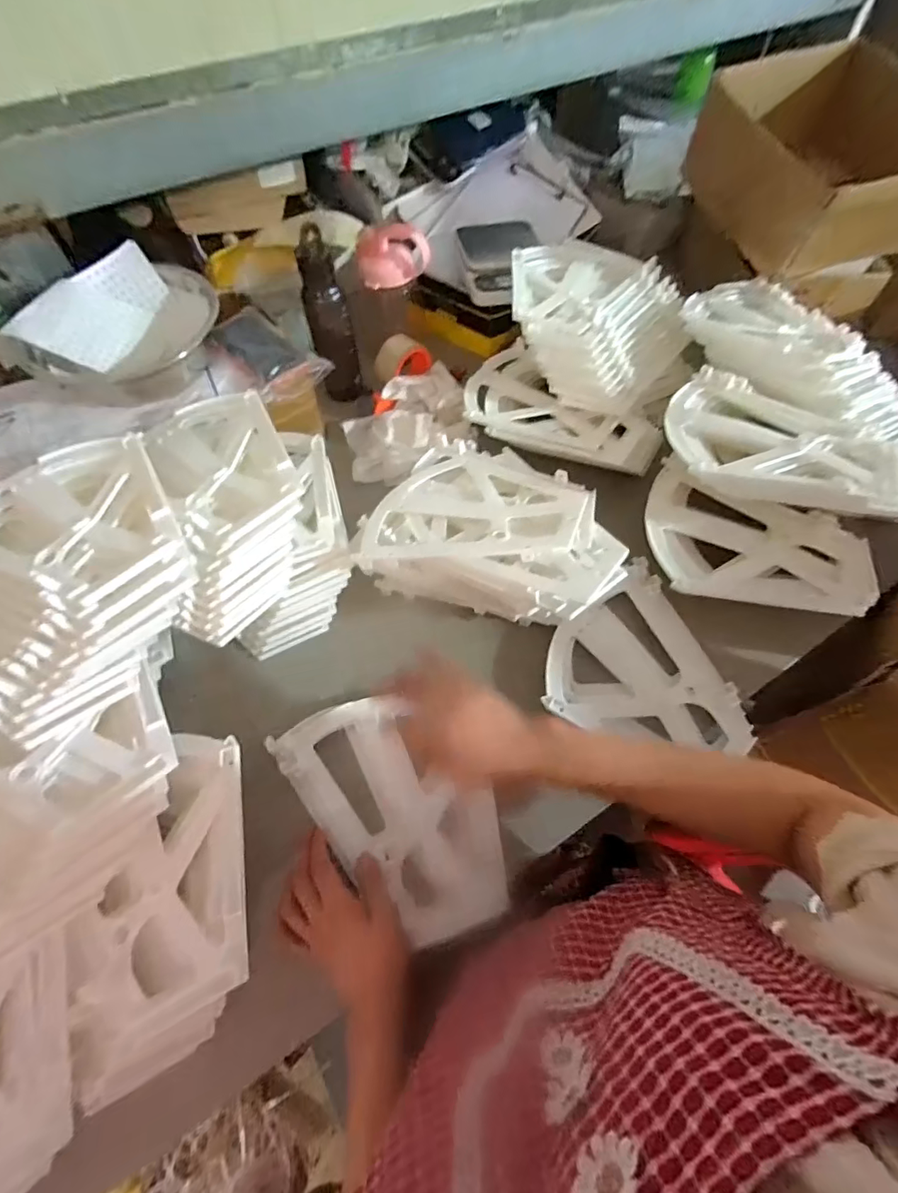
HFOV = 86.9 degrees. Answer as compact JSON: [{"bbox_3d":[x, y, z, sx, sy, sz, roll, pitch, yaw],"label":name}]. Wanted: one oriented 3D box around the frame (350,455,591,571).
[{"bbox_3d":[0.031,-0.127,0.604,0.289,0.046,0.192,-1,62,1],"label":"frame"}]

